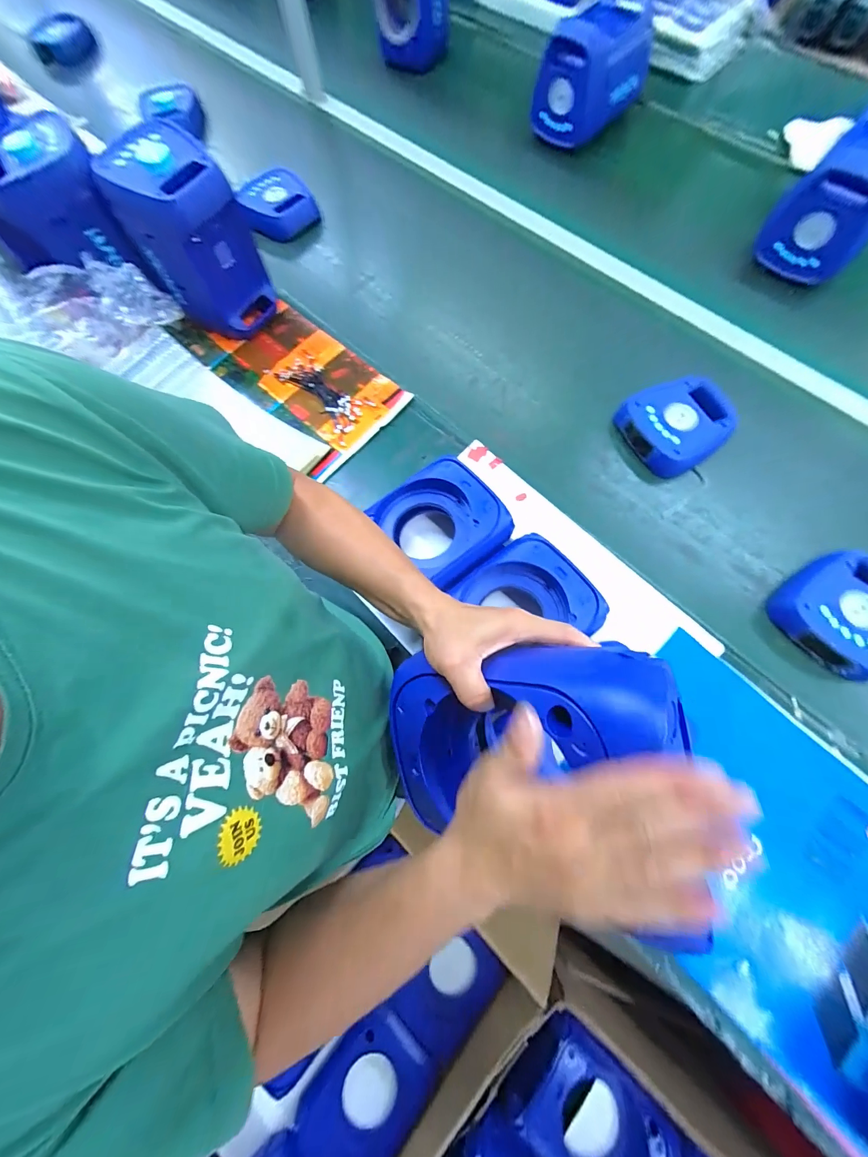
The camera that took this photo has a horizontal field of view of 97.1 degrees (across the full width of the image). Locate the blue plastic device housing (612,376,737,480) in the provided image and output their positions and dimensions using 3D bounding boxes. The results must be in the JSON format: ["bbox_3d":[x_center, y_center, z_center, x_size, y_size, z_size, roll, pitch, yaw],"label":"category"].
[{"bbox_3d":[0.426,-0.266,0.670,0.165,0.053,0.168,-29,72,-9],"label":"blue plastic device housing"}]

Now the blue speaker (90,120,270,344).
[{"bbox_3d":[-0.398,-0.566,0.666,0.142,0.250,0.139,-1,73,2],"label":"blue speaker"}]

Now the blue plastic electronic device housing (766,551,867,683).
[{"bbox_3d":[0.606,0.048,0.562,0.155,0.047,0.159,42,76,15],"label":"blue plastic electronic device housing"}]

